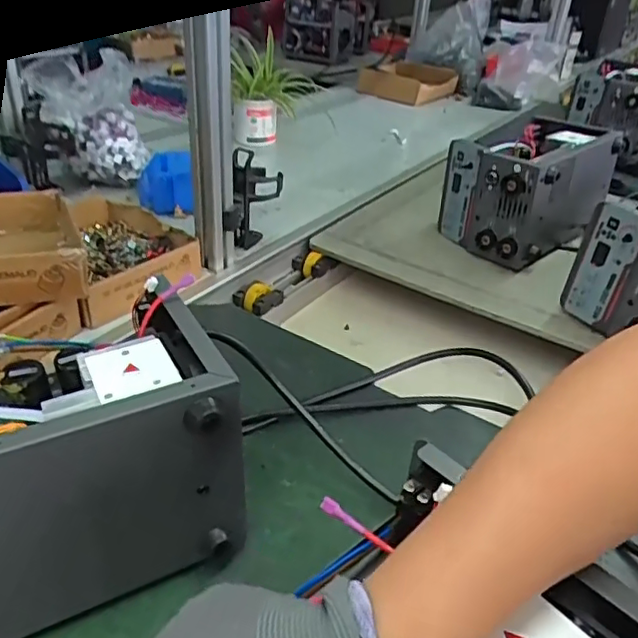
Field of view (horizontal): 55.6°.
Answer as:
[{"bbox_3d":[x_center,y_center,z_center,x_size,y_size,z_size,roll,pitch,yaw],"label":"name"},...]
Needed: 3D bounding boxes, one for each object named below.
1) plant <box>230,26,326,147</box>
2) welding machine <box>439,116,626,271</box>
[{"bbox_3d":[-0.095,-0.489,1.300,0.177,0.163,0.169,3,33,-4],"label":"plant"},{"bbox_3d":[0.351,-0.219,1.002,0.302,0.154,0.173,-24,43,-37],"label":"welding machine"}]

